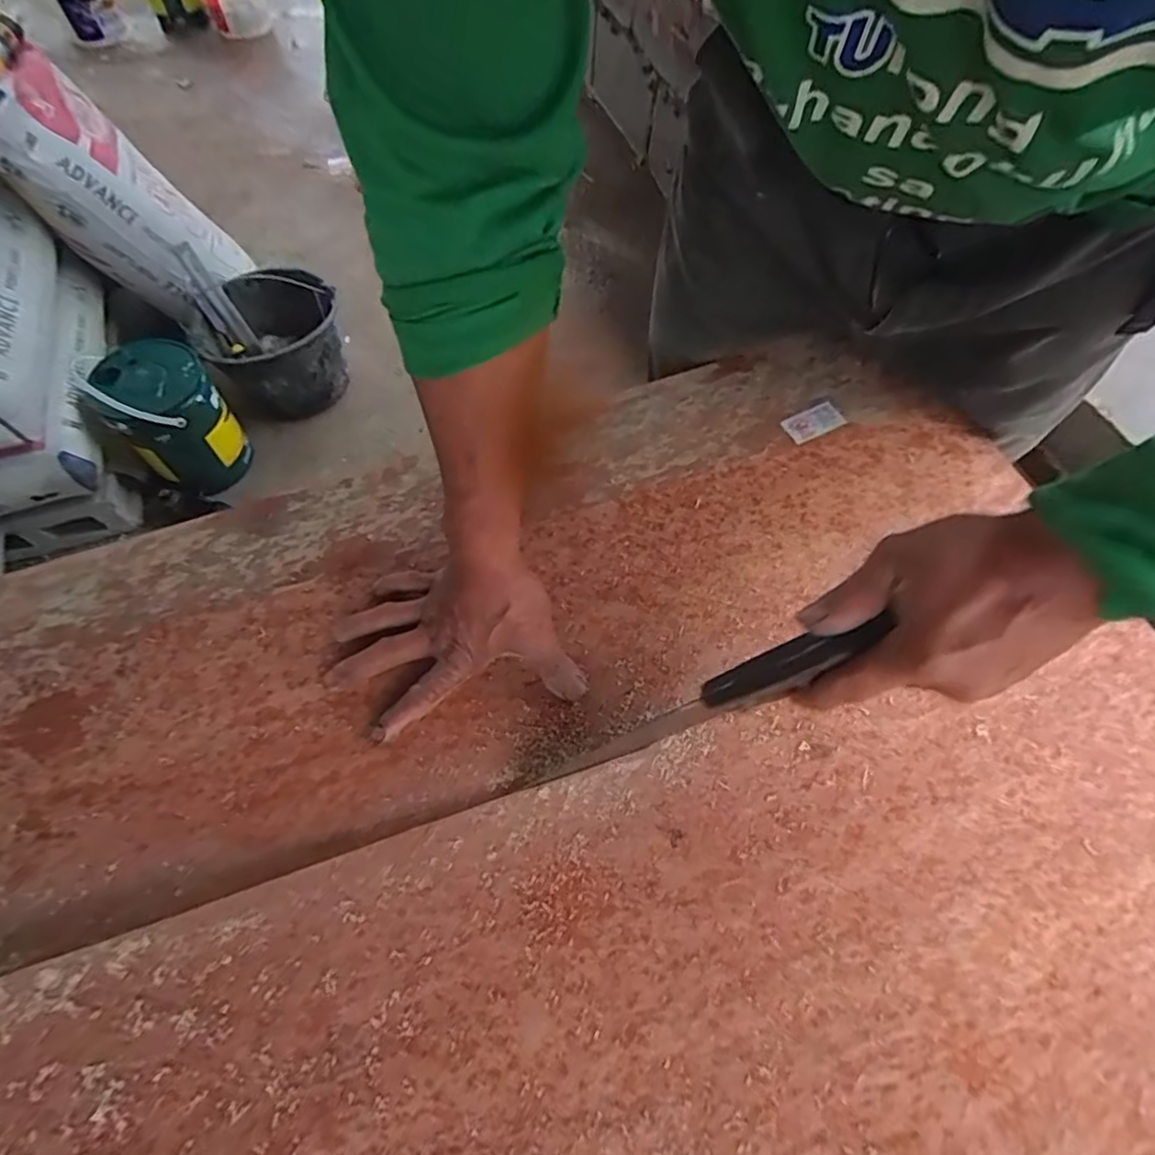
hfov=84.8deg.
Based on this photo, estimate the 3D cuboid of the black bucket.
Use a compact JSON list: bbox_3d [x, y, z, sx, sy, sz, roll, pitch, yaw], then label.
[{"bbox_3d":[-0.584,-0.455,1.241,0.252,0.208,0.252,0,66,0],"label":"black bucket"}]

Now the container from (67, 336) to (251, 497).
[{"bbox_3d":[-0.686,-0.273,1.081,0.191,0.211,0.170,37,71,14],"label":"container"}]

